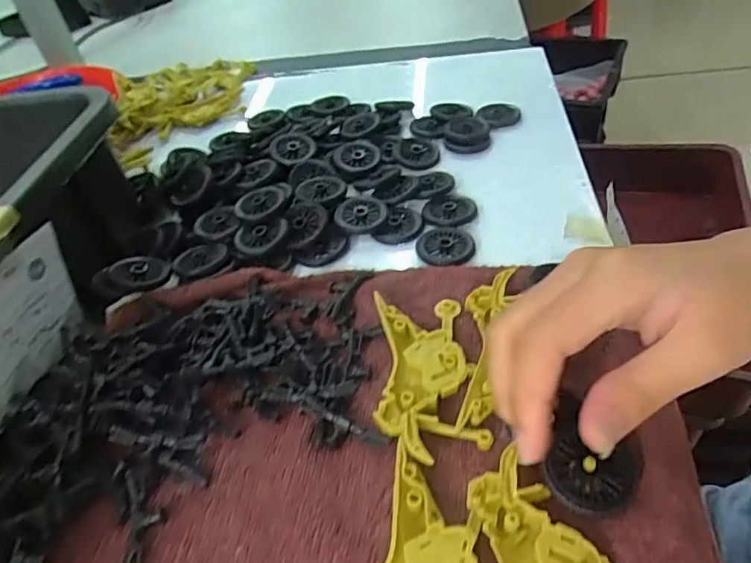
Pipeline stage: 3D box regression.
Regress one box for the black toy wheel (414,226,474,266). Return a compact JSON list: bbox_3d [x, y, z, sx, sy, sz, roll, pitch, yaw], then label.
[{"bbox_3d":[0.046,-0.023,0.361,0.037,0.004,0.037,-4,44,4],"label":"black toy wheel"}]

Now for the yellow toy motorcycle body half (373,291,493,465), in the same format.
[{"bbox_3d":[0.025,0.047,0.281,0.049,0.011,0.098,-7,44,1],"label":"yellow toy motorcycle body half"}]

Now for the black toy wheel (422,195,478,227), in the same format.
[{"bbox_3d":[0.052,-0.050,0.384,0.037,0.004,0.034,-4,44,4],"label":"black toy wheel"}]

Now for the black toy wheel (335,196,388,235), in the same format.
[{"bbox_3d":[-0.011,-0.048,0.386,0.036,0.006,0.036,-5,44,3],"label":"black toy wheel"}]

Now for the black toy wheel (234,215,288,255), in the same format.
[{"bbox_3d":[-0.078,-0.033,0.376,0.037,0.007,0.037,-4,44,4],"label":"black toy wheel"}]

